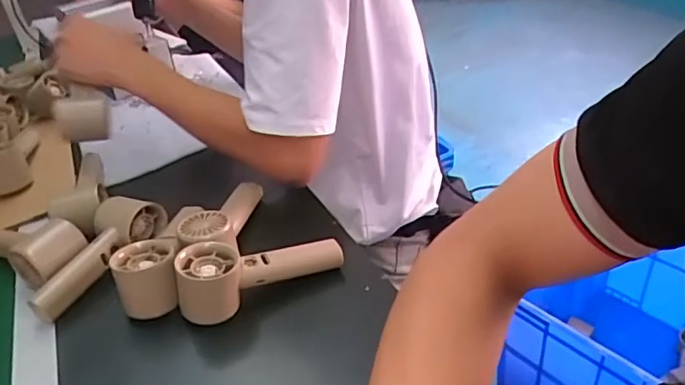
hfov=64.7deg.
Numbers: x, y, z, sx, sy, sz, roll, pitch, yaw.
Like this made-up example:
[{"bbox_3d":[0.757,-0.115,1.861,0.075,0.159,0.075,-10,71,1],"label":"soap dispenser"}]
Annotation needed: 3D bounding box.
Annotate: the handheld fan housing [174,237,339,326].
[{"bbox_3d":[-0.083,0.067,0.533,0.164,0.055,0.053,-21,37,-22],"label":"handheld fan housing"}]

